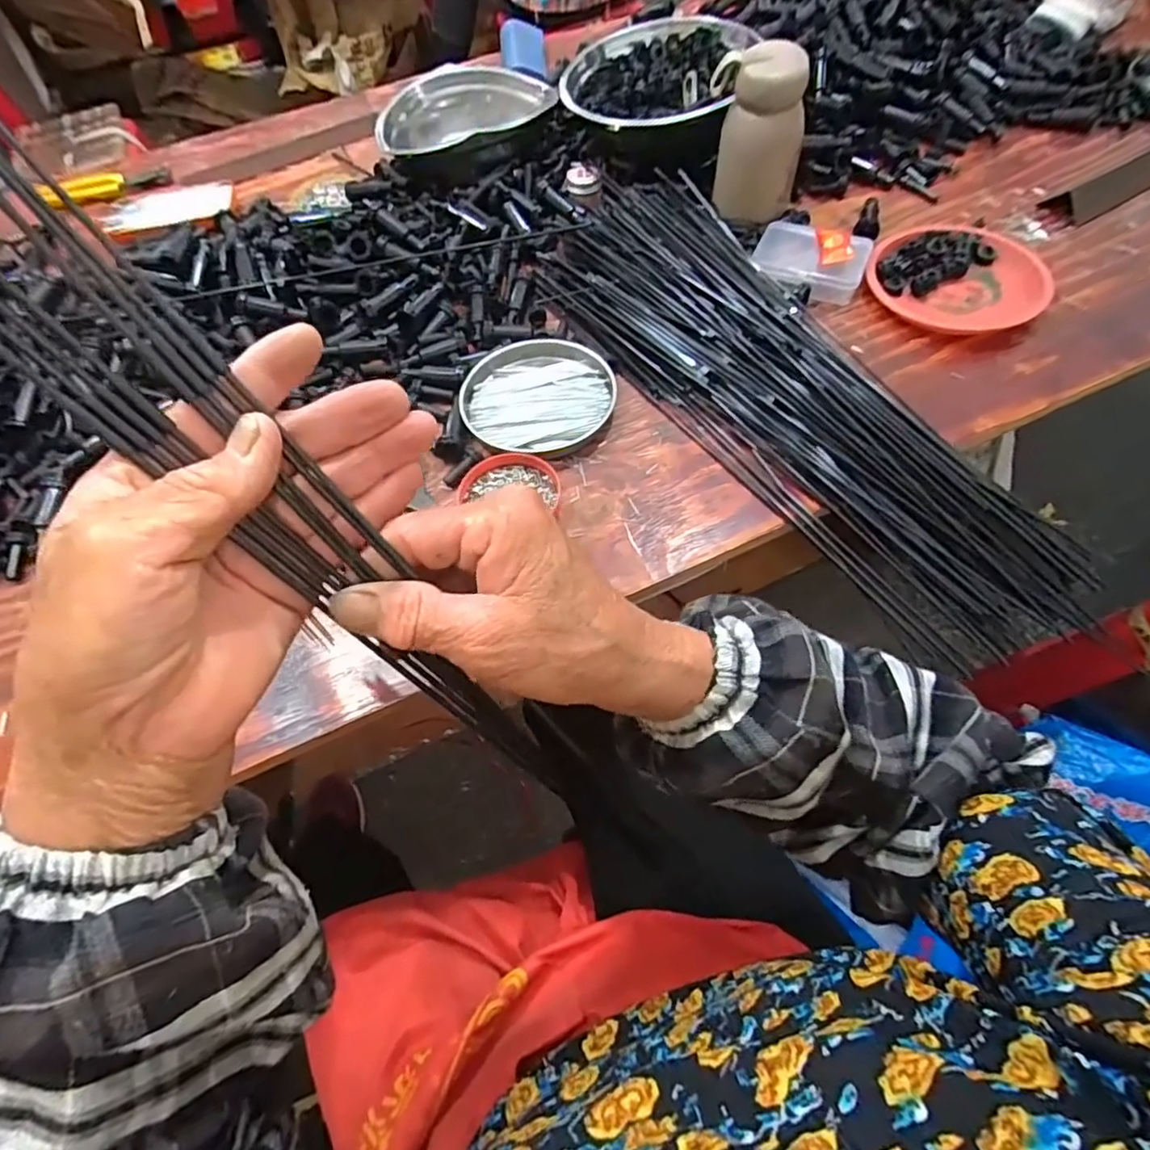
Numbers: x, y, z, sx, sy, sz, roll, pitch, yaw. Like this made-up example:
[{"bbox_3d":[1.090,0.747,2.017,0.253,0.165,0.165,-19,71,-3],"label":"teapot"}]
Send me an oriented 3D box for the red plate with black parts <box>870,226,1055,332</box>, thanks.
[{"bbox_3d":[0.368,-0.289,0.588,0.152,0.024,0.147,31,67,20],"label":"red plate with black parts"}]

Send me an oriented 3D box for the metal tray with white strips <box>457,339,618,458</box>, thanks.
[{"bbox_3d":[-0.033,-0.160,0.543,0.131,0.017,0.125,-16,60,-5],"label":"metal tray with white strips"}]

